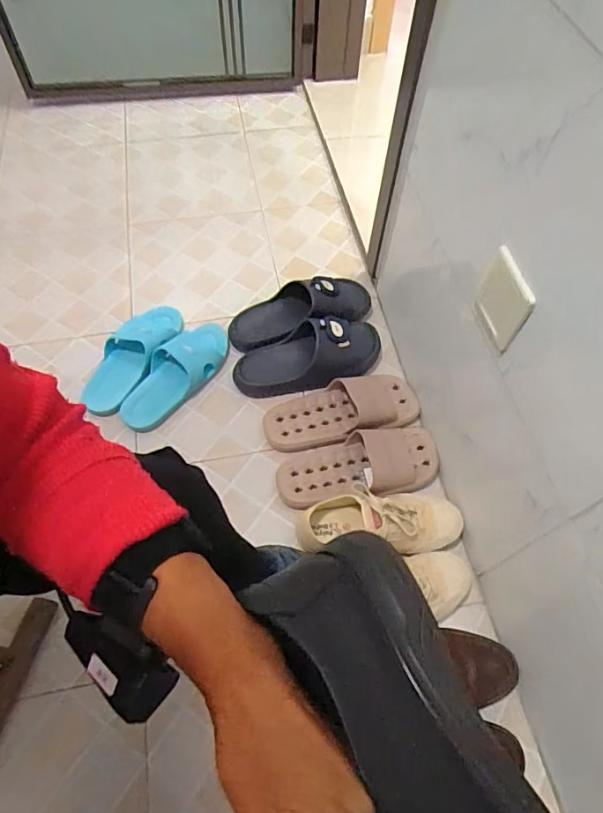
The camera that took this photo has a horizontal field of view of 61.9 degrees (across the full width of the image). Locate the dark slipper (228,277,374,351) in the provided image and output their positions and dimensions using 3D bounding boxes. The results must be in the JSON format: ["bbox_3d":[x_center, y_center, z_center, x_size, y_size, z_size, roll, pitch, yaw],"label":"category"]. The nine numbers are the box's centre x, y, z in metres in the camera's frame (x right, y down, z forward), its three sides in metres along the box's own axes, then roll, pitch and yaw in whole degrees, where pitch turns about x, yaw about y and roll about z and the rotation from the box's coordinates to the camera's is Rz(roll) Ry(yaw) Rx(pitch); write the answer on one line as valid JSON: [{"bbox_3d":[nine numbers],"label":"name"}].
[{"bbox_3d":[0.003,-0.185,0.952,0.283,0.073,0.118,-18,63,-12],"label":"dark slipper"}]

